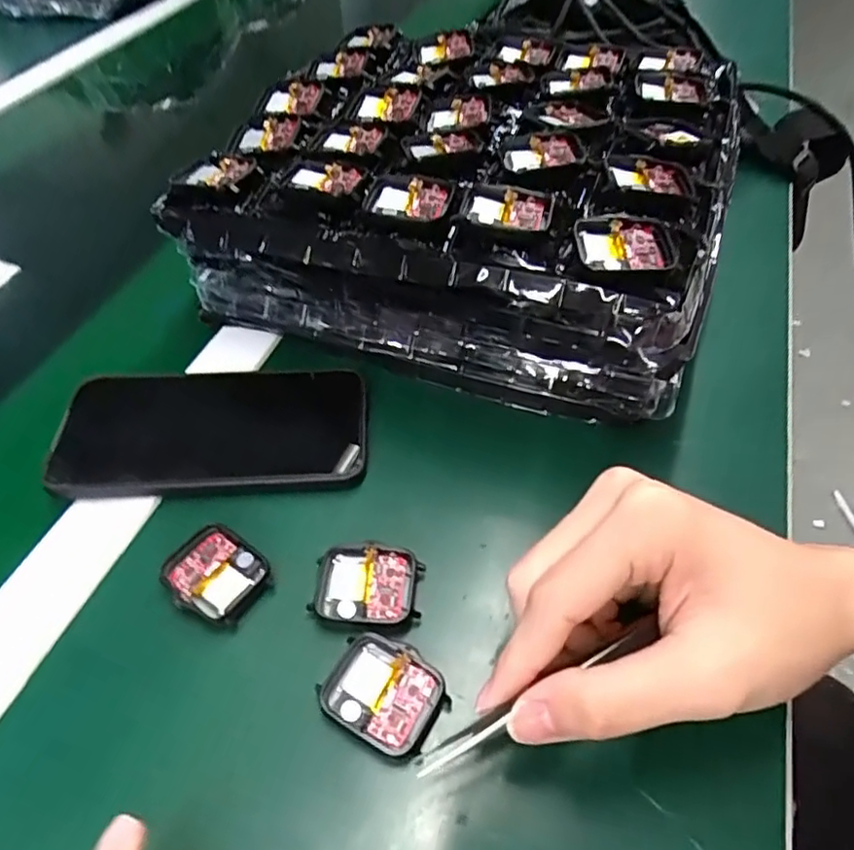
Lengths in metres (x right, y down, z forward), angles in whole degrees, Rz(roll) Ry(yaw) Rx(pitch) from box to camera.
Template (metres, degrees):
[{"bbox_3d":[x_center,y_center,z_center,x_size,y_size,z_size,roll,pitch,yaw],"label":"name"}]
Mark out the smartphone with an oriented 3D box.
[{"bbox_3d":[-0.114,0.000,0.336,0.156,0.010,0.077,-4,51,0],"label":"smartphone"}]

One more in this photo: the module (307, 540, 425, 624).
[{"bbox_3d":[-0.027,0.071,0.280,0.047,0.009,0.035,2,51,4],"label":"module"}]

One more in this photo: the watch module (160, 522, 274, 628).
[{"bbox_3d":[-0.096,0.069,0.287,0.044,0.010,0.037,30,58,24],"label":"watch module"}]

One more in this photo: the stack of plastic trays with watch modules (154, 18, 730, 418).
[{"bbox_3d":[0.035,-0.154,0.399,0.293,0.098,0.289,17,54,15],"label":"stack of plastic trays with watch modules"}]

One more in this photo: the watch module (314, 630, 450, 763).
[{"bbox_3d":[-0.018,0.108,0.252,0.047,0.009,0.037,27,57,22],"label":"watch module"}]

